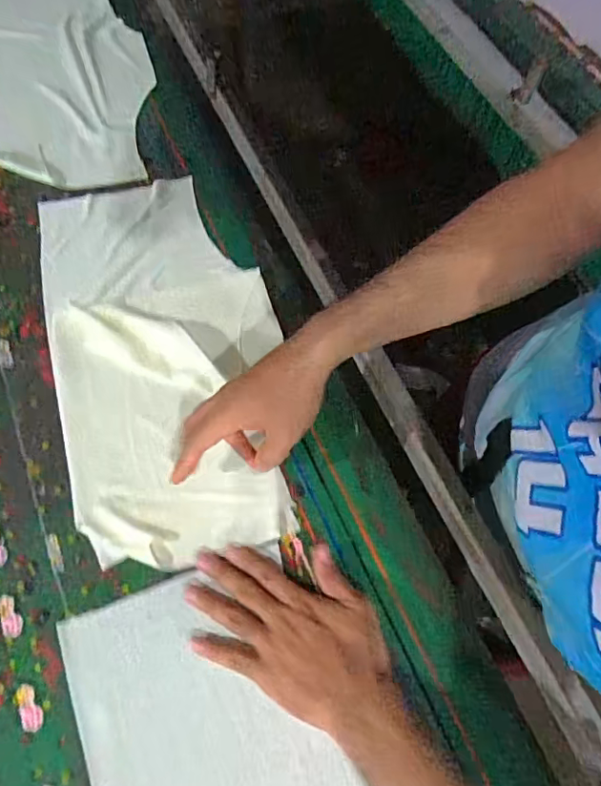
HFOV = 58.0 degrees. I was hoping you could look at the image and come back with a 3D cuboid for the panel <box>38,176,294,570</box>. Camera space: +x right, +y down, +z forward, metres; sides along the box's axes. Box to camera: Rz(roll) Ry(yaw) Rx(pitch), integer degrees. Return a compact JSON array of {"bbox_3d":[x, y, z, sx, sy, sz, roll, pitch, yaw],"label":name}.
[{"bbox_3d":[-0.147,-0.059,0.598,0.235,0.018,0.457,-14,65,-10],"label":"panel"}]

